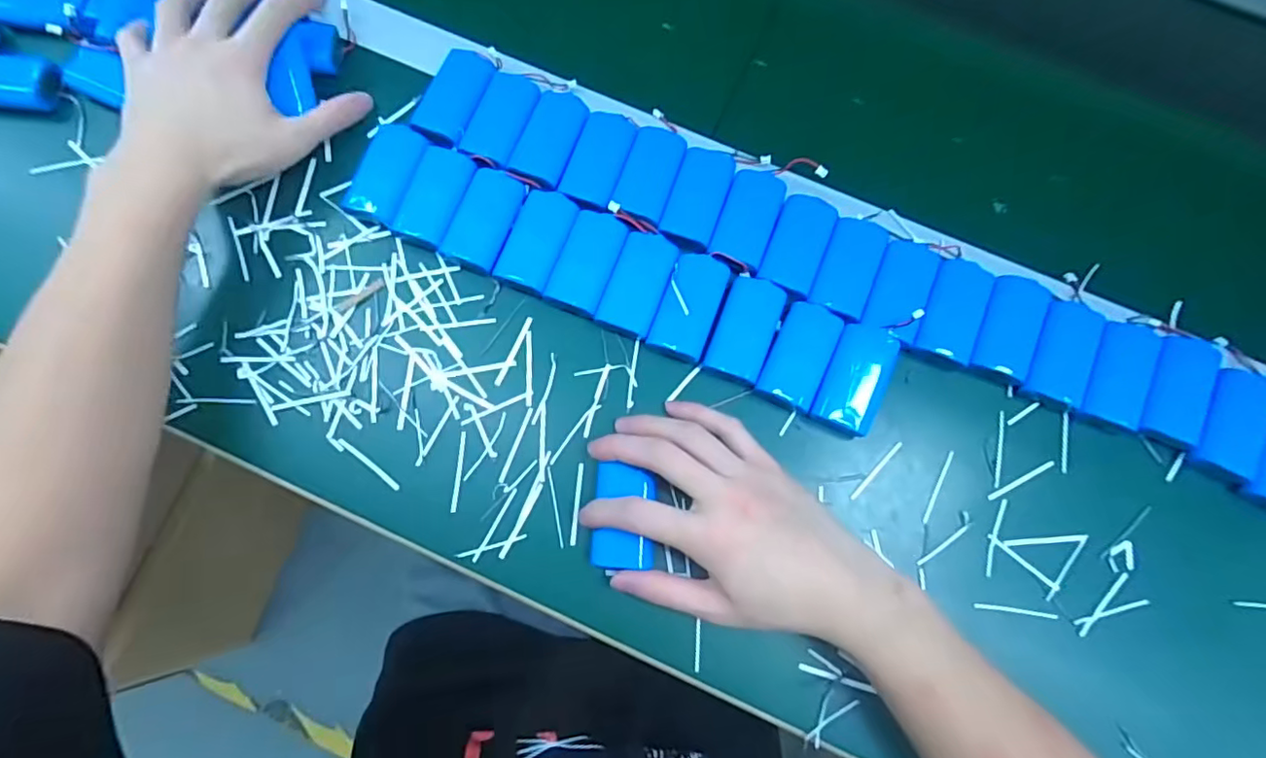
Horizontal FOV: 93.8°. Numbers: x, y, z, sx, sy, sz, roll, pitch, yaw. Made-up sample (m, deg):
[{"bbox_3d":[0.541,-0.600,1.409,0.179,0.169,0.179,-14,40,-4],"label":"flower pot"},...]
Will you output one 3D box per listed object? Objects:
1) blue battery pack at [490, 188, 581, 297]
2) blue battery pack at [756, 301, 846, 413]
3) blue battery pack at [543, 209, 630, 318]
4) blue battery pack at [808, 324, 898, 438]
[{"bbox_3d":[-0.065,-0.093,0.398,0.038,0.013,0.071,20,76,3],"label":"blue battery pack"},{"bbox_3d":[0.110,-0.016,0.386,0.037,0.014,0.069,24,76,4],"label":"blue battery pack"},{"bbox_3d":[-0.030,-0.078,0.395,0.037,0.013,0.069,22,76,3],"label":"blue battery pack"},{"bbox_3d":[0.145,-0.001,0.383,0.036,0.015,0.072,25,76,4],"label":"blue battery pack"}]

